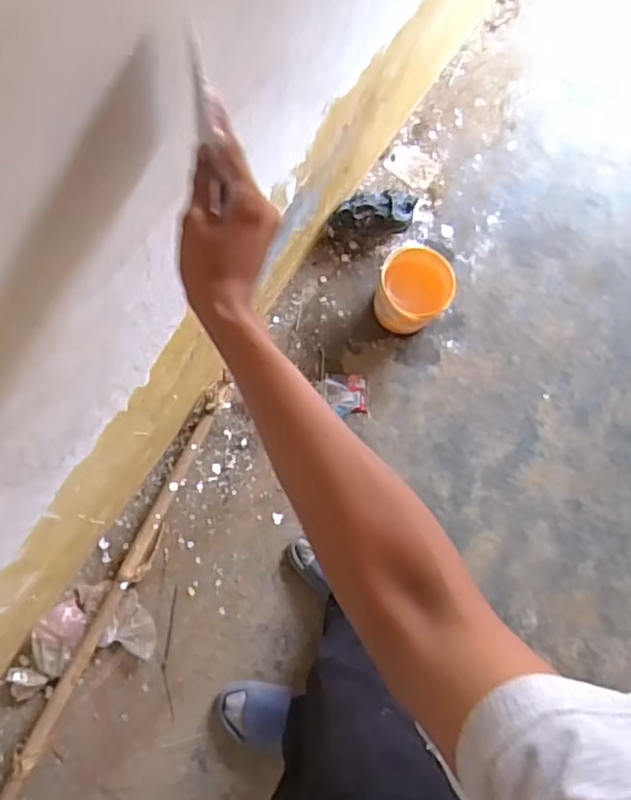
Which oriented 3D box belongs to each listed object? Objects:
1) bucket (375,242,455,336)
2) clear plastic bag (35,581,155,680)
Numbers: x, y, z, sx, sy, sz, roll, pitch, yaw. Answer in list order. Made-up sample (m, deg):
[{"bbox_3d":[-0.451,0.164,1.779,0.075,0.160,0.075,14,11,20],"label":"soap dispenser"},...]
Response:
[{"bbox_3d":[0.217,-0.247,1.442,0.159,0.144,0.161,1,81,-4],"label":"bucket"},{"bbox_3d":[-0.461,0.472,1.325,0.239,0.045,0.167,-8,82,-5],"label":"clear plastic bag"}]

